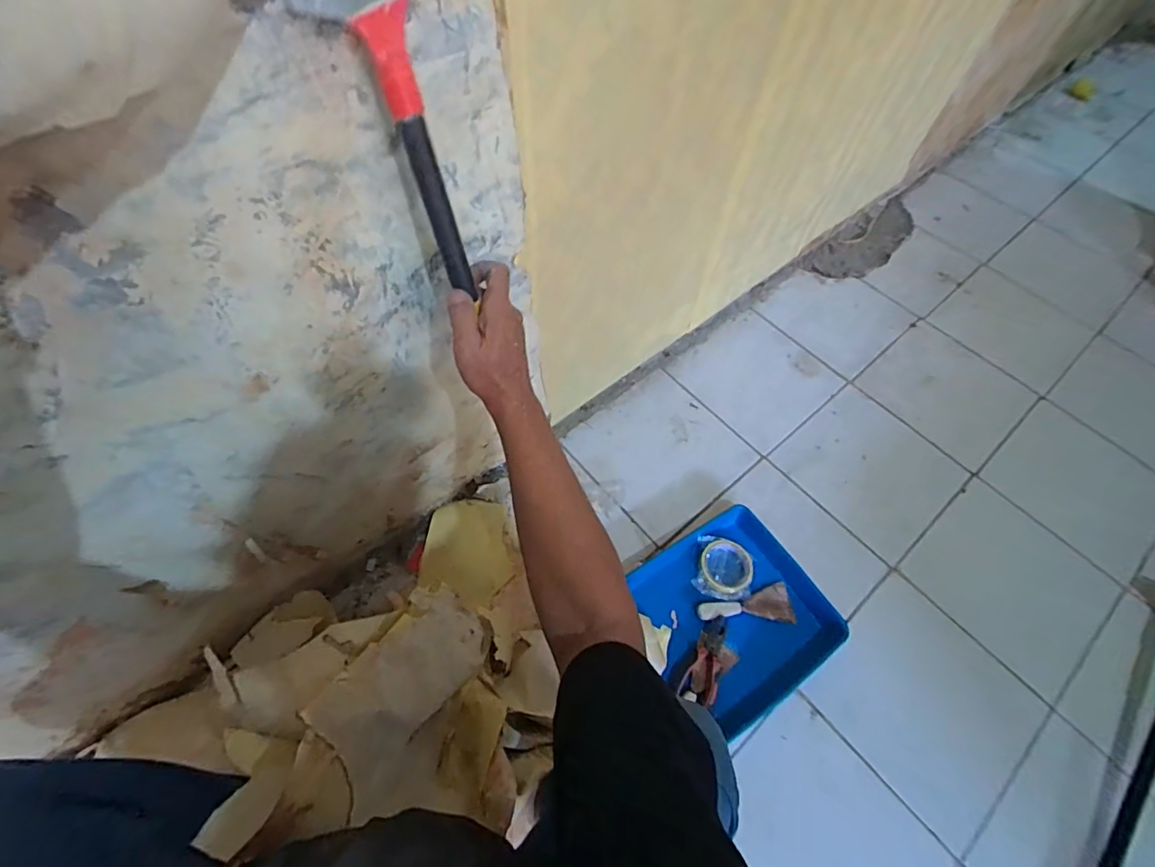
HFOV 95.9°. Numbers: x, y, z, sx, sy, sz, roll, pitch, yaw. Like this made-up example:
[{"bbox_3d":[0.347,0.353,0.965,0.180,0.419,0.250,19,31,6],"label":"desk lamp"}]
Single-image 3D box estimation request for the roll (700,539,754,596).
[{"bbox_3d":[0.266,0.237,0.928,0.093,0.023,0.090,1,60,-1],"label":"roll"}]

